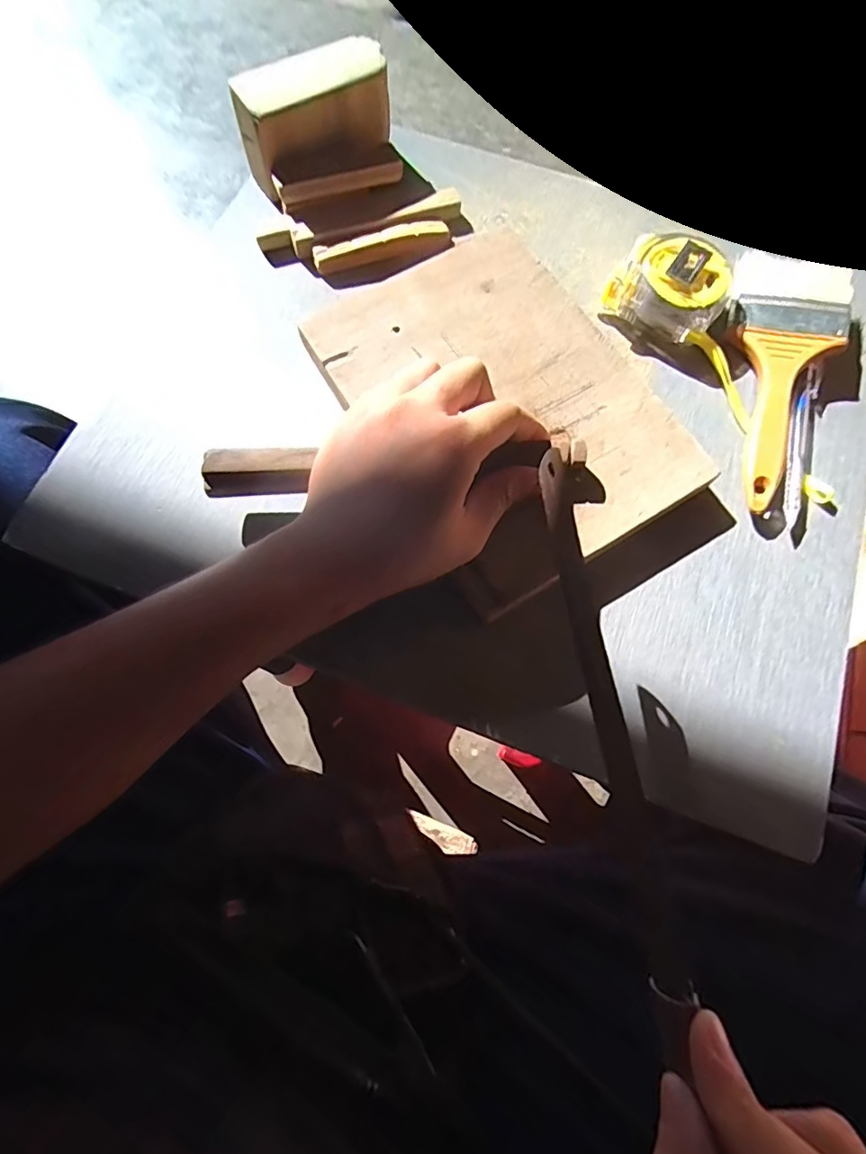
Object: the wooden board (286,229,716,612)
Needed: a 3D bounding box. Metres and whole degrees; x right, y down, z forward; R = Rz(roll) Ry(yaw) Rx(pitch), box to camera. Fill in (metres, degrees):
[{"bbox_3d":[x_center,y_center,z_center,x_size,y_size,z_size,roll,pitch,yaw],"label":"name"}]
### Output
[{"bbox_3d":[0.039,-0.104,0.313,0.156,0.013,0.212,-30,76,-9],"label":"wooden board"}]

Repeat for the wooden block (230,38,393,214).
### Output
[{"bbox_3d":[-0.078,-0.309,0.355,0.104,0.051,0.047,-28,75,-9],"label":"wooden block"}]

